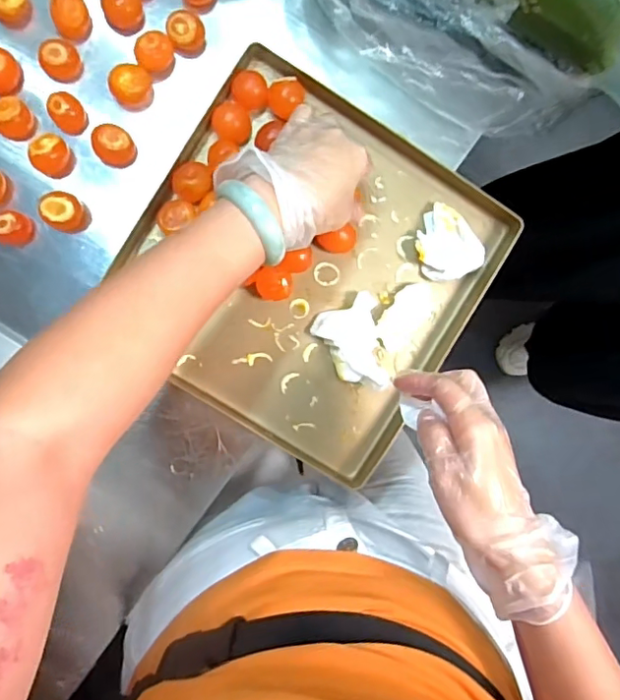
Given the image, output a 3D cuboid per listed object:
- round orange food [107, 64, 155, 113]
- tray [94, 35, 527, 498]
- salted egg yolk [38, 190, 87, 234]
[{"bbox_3d":[-0.147,-0.218,0.462,0.033,0.031,0.028,-31,96,-2],"label":"round orange food"},{"bbox_3d":[-0.001,-0.069,0.487,0.283,0.031,0.288,32,91,-6],"label":"tray"},{"bbox_3d":[-0.203,-0.115,0.459,0.031,0.027,0.030,0,94,-5],"label":"salted egg yolk"}]

